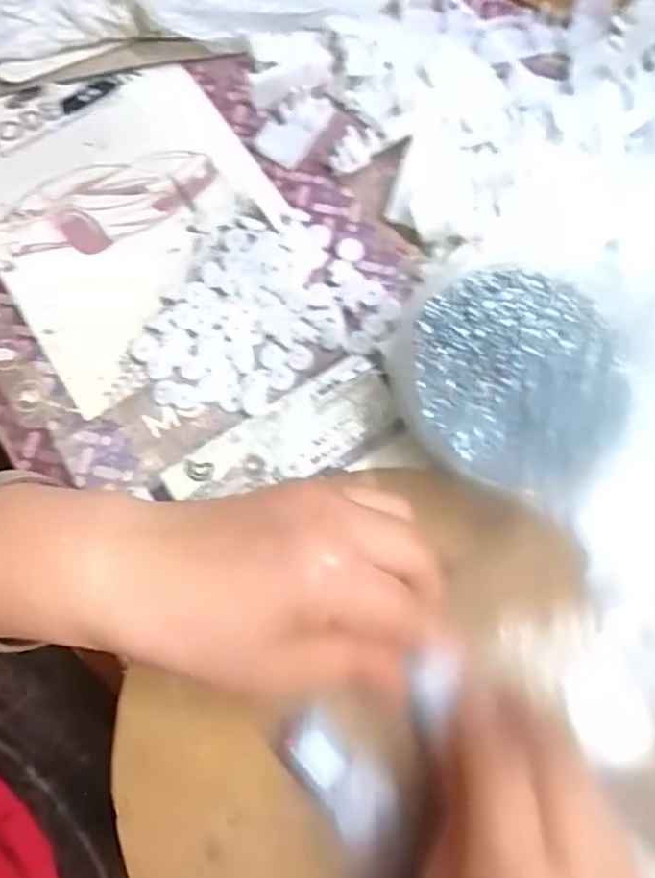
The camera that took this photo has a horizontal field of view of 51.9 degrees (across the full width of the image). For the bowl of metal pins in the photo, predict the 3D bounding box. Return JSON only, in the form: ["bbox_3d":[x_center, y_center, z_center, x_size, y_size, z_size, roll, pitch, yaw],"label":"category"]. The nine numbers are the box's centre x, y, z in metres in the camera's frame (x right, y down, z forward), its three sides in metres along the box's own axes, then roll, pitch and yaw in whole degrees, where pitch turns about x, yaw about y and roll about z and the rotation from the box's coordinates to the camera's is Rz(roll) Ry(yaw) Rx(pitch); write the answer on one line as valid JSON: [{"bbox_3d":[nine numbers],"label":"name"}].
[{"bbox_3d":[0.082,-0.024,0.300,0.103,0.048,0.105,-34,75,-9],"label":"bowl of metal pins"}]

